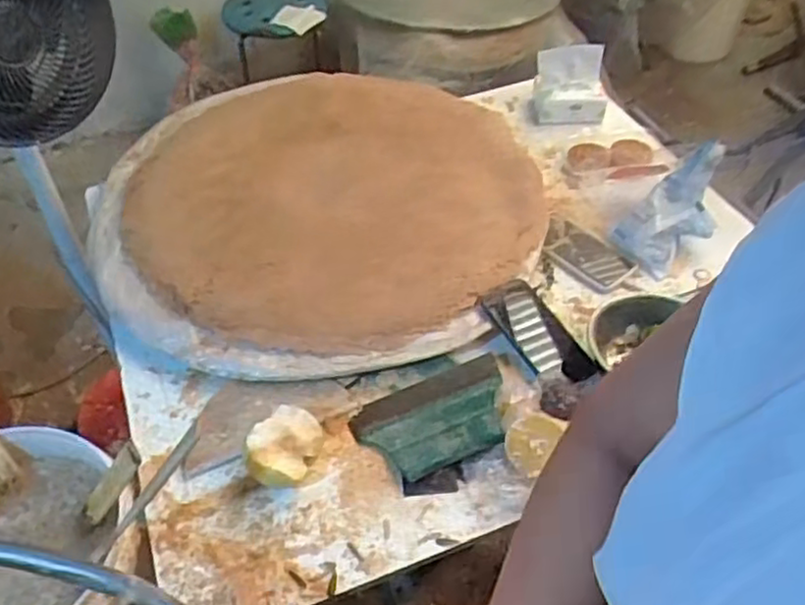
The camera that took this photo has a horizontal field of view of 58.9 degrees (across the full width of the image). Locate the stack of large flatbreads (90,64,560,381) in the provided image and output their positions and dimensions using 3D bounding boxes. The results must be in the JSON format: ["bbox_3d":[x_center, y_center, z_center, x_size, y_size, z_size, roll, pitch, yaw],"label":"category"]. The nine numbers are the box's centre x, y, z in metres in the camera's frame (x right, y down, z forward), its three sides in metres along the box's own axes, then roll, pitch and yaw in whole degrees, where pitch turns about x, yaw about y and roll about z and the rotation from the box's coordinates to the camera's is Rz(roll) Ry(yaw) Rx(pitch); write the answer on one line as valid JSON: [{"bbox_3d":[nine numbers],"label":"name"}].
[{"bbox_3d":[-0.118,-0.157,1.077,0.672,0.053,0.617,-9,48,-7],"label":"stack of large flatbreads"}]

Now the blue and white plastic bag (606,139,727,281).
[{"bbox_3d":[0.406,-0.133,1.035,0.099,0.034,0.201,45,90,-4],"label":"blue and white plastic bag"}]

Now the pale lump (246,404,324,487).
[{"bbox_3d":[-0.131,0.166,0.803,0.068,0.066,0.087,18,51,16],"label":"pale lump"}]

